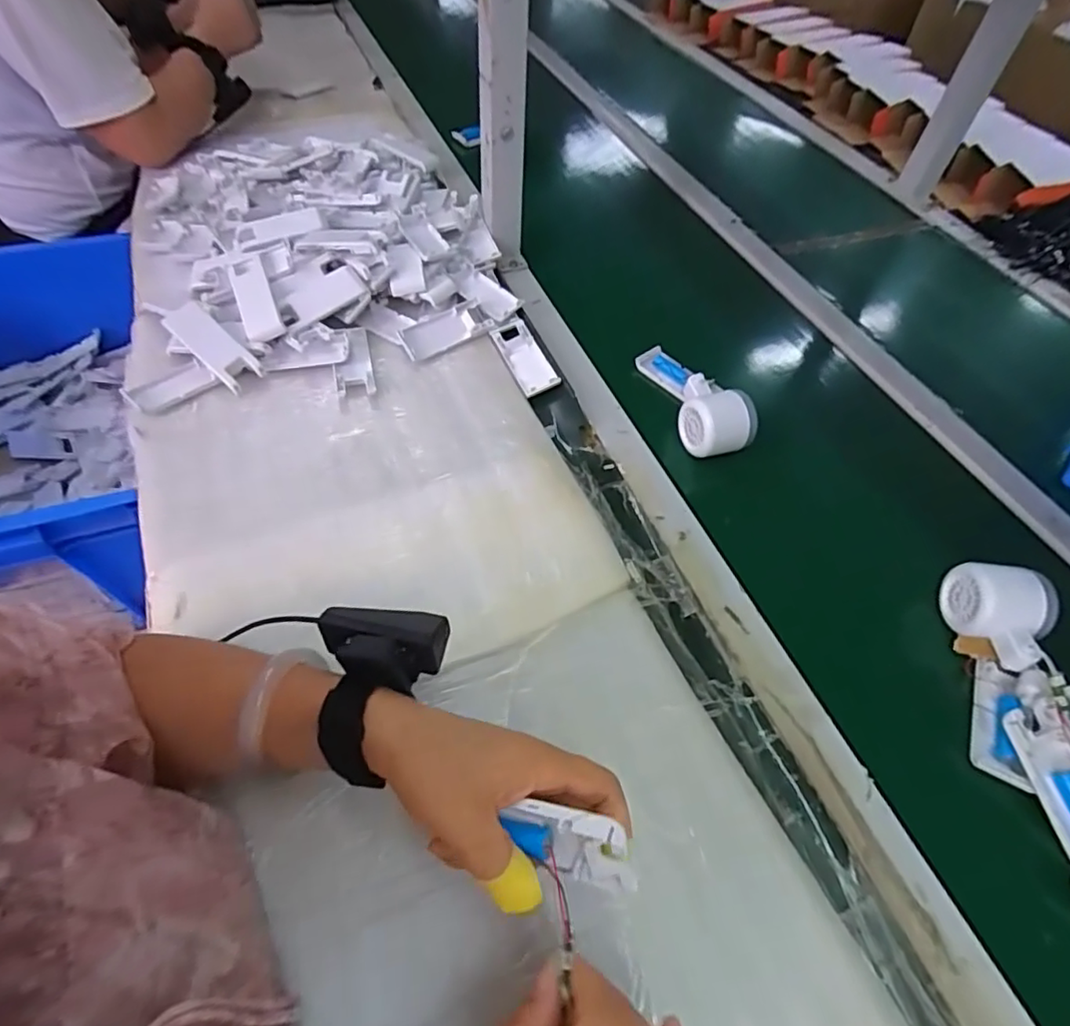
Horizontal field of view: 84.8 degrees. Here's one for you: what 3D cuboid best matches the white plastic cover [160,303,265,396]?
[{"bbox_3d":[-0.320,-0.168,0.578,0.110,0.022,0.037,41,61,8],"label":"white plastic cover"}]

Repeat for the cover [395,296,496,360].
[{"bbox_3d":[-0.098,-0.199,0.637,0.099,0.021,0.044,-28,60,-21],"label":"cover"}]

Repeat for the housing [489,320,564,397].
[{"bbox_3d":[-0.011,-0.167,0.630,0.042,0.012,0.106,-18,57,-15],"label":"housing"}]

